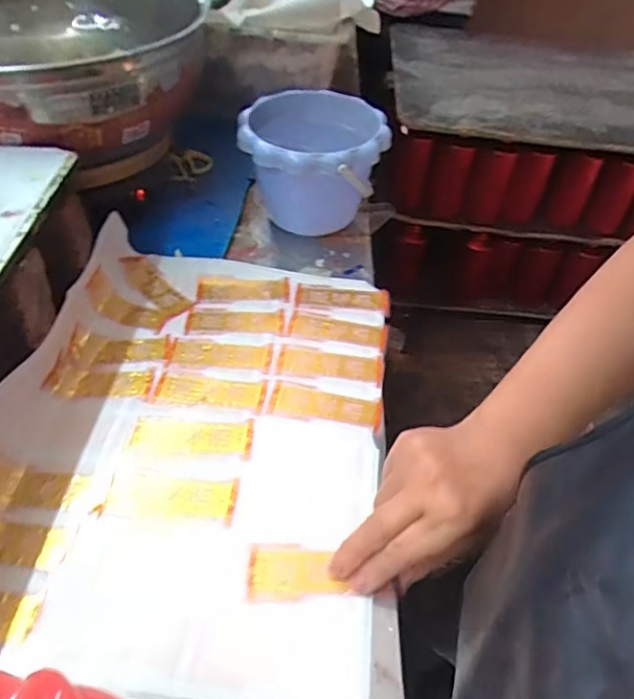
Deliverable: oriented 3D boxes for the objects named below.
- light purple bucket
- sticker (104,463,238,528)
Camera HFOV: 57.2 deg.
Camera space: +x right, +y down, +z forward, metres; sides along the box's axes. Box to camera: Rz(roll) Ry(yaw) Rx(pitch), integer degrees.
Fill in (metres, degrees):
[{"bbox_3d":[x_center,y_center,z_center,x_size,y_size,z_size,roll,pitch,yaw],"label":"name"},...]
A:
[{"bbox_3d":[-0.009,-0.201,0.651,0.152,0.123,0.163,3,46,-3],"label":"light purple bucket"},{"bbox_3d":[-0.104,0.104,0.418,0.089,0.004,0.037,6,46,0],"label":"sticker"}]

